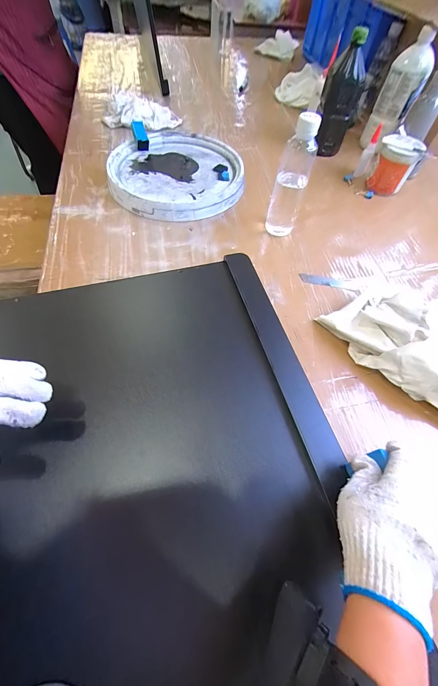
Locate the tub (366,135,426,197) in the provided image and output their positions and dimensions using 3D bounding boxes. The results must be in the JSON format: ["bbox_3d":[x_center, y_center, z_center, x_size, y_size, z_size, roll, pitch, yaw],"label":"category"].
[{"bbox_3d":[0.390,-0.398,0.610,0.087,0.101,0.084,30,62,13],"label":"tub"}]

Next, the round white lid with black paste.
[{"bbox_3d":[-0.093,-0.384,0.601,0.275,0.037,0.297,2,59,-3],"label":"round white lid with black paste"}]

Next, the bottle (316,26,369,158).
[{"bbox_3d":[0.277,-0.555,0.622,0.082,0.196,0.075,13,60,4],"label":"bottle"}]

